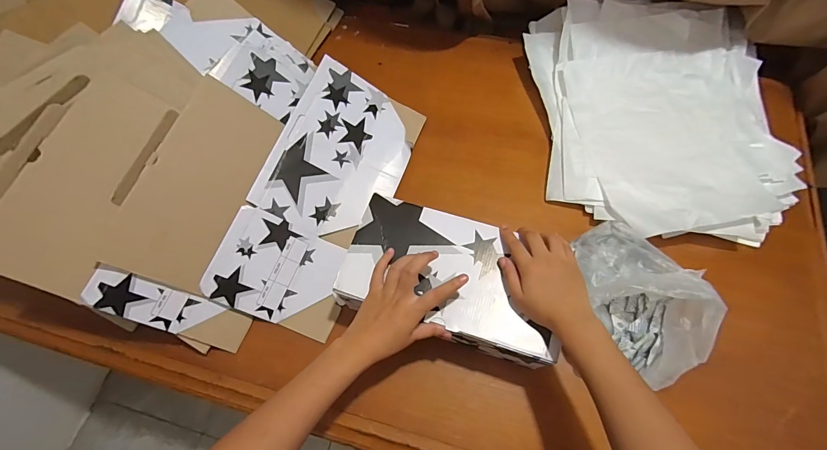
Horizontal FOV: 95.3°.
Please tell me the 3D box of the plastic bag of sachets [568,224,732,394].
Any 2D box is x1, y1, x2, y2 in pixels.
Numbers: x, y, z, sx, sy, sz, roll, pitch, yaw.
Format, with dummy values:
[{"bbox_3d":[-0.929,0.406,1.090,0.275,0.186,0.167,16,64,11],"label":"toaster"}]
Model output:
[{"bbox_3d":[0.300,0.087,0.497,0.133,0.121,0.199,-32,70,-13],"label":"plastic bag of sachets"}]

